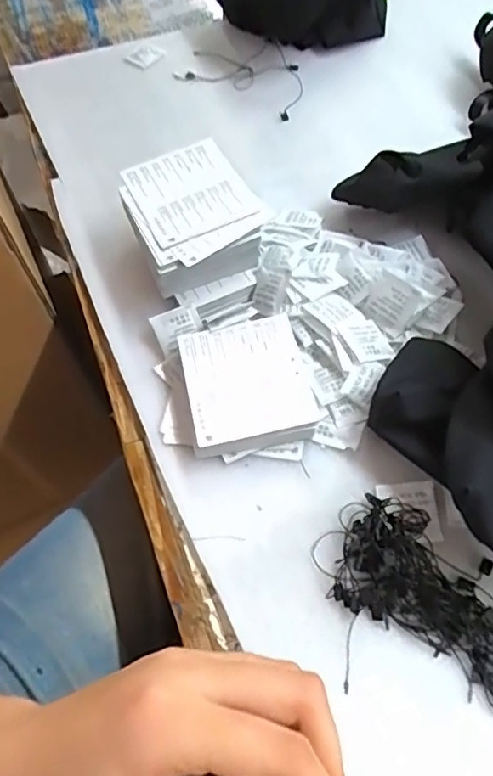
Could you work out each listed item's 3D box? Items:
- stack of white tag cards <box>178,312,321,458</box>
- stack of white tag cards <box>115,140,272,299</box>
[{"bbox_3d":[0.000,-0.003,0.443,0.092,0.028,0.101,-13,60,-3],"label":"stack of white tag cards"},{"bbox_3d":[-0.045,-0.148,0.510,0.111,0.053,0.132,-22,60,-8],"label":"stack of white tag cards"}]

